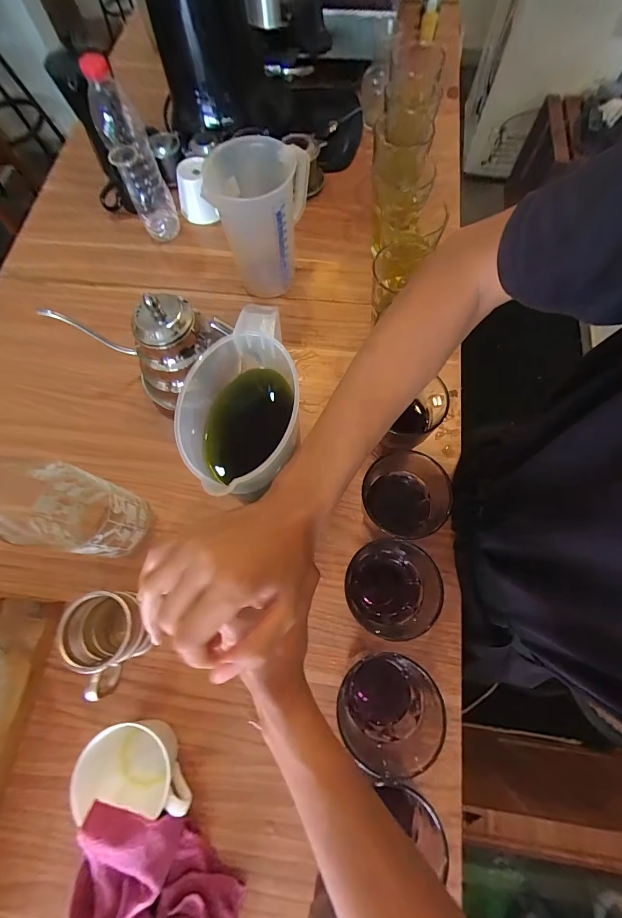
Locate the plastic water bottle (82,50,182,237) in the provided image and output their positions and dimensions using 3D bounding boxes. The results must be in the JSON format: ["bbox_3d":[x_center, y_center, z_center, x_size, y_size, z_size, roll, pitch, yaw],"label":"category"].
[{"bbox_3d":[-0.269,-0.454,0.542,0.062,0.231,0.061,-21,72,-5],"label":"plastic water bottle"}]

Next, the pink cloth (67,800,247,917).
[{"bbox_3d":[-0.146,0.419,0.332,0.154,0.068,0.160,9,72,5],"label":"pink cloth"}]

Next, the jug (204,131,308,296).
[{"bbox_3d":[-0.071,-0.340,0.526,0.110,0.174,0.111,12,72,6],"label":"jug"}]

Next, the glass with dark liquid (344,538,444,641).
[{"bbox_3d":[0.087,0.144,0.405,0.089,0.088,0.098,2,71,3],"label":"glass with dark liquid"}]

